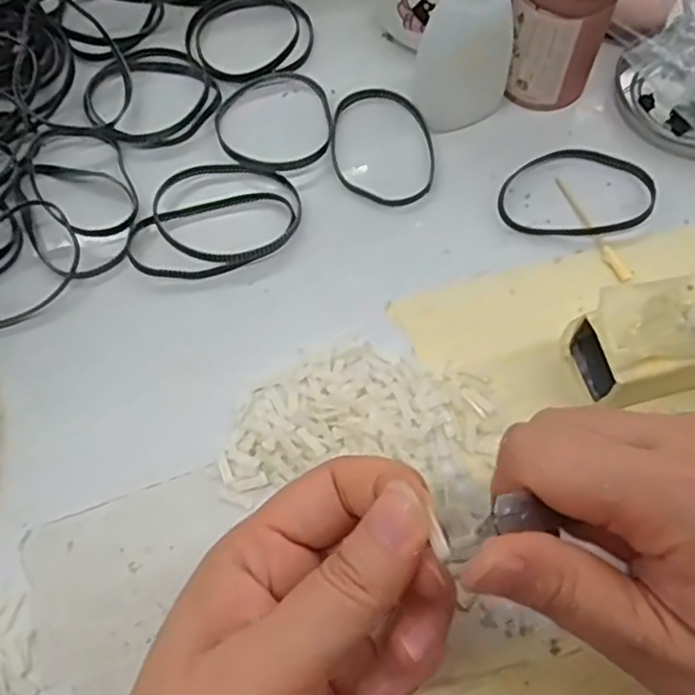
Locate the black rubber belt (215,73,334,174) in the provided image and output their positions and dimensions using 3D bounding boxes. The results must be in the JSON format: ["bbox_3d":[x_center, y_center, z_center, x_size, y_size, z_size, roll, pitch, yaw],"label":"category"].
[{"bbox_3d":[-0.035,-0.108,0.328,0.055,0.005,0.061,-10,66,-5],"label":"black rubber belt"}]

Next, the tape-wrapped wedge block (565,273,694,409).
[{"bbox_3d":[0.128,-0.002,0.259,0.083,0.039,0.042,-11,66,-5],"label":"tape-wrapped wedge block"}]

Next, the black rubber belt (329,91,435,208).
[{"bbox_3d":[0.016,-0.096,0.323,0.049,0.004,0.068,-3,66,-2],"label":"black rubber belt"}]

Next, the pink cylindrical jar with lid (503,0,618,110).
[{"bbox_3d":[0.095,-0.147,0.313,0.044,0.066,0.037,15,67,6],"label":"pink cylindrical jar with lid"}]

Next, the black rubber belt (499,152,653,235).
[{"bbox_3d":[0.103,-0.072,0.311,0.070,0.006,0.047,0,66,0],"label":"black rubber belt"}]

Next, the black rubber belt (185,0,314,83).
[{"bbox_3d":[-0.051,-0.164,0.353,0.064,0.005,0.065,0,66,0],"label":"black rubber belt"}]

